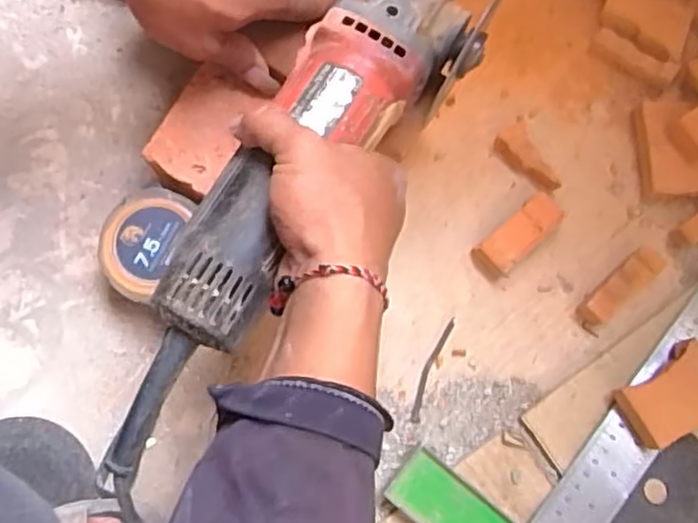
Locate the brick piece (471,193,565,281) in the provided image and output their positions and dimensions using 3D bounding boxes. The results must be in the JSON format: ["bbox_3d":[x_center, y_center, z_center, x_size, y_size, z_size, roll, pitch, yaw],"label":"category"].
[{"bbox_3d":[0.116,-0.017,0.468,0.062,0.018,0.025,-40,81,-8],"label":"brick piece"}]

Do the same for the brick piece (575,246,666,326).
[{"bbox_3d":[0.183,0.016,0.462,0.064,0.018,0.020,-44,81,-9],"label":"brick piece"}]

